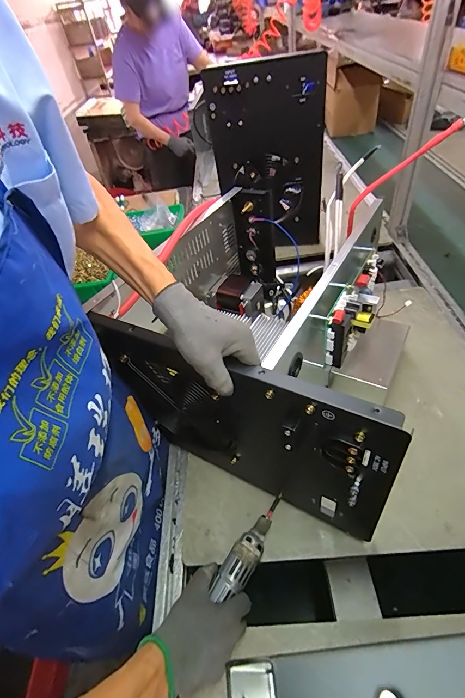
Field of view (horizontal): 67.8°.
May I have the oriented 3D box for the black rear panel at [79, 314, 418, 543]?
[{"bbox_3d":[-0.007,0.109,0.494,0.425,0.280,0.028,21,51,25],"label":"black rear panel"}]

